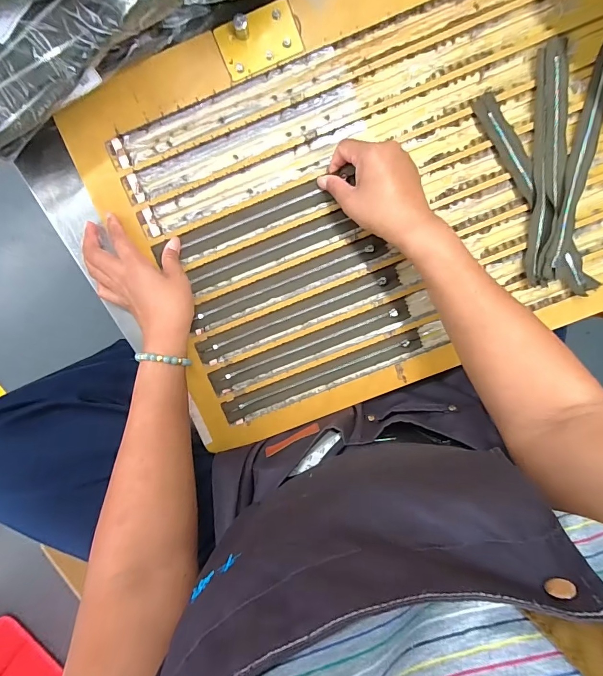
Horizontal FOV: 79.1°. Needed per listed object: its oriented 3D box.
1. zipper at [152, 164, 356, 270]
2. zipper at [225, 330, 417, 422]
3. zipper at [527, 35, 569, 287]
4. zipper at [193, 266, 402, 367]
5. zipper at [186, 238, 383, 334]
[{"bbox_3d":[-0.057,-0.138,0.423,0.240,0.017,0.026,-21,98,4],"label":"zipper"},{"bbox_3d":[0.026,0.048,0.455,0.255,0.008,0.025,-21,98,3],"label":"zipper"},{"bbox_3d":[0.283,-0.194,0.416,0.037,0.011,0.260,-2,98,0],"label":"zipper"},{"bbox_3d":[-0.003,-0.027,0.446,0.256,0.009,0.027,-21,98,3],"label":"zipper"},{"bbox_3d":[-0.016,-0.067,0.438,0.240,0.006,0.027,-21,98,3],"label":"zipper"}]

